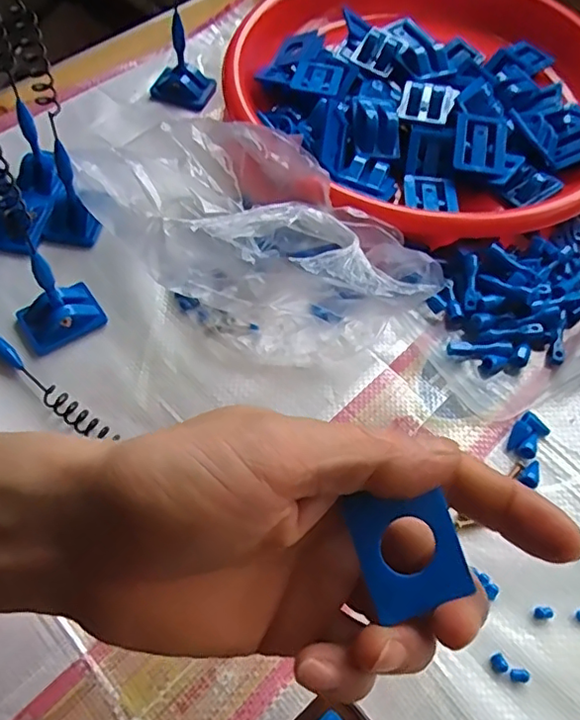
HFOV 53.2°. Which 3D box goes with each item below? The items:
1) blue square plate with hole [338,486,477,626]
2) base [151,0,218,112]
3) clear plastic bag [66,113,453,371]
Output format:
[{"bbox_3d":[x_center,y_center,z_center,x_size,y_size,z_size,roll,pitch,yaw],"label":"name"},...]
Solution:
[{"bbox_3d":[0.037,0.059,0.181,0.032,0.004,0.038,-20,86,-6],"label":"blue square plate with hole"},{"bbox_3d":[-0.079,-0.267,0.364,0.046,0.218,0.038,-7,60,-7],"label":"base"},{"bbox_3d":[-0.030,-0.080,0.342,0.233,0.061,0.113,34,63,16],"label":"clear plastic bag"}]

